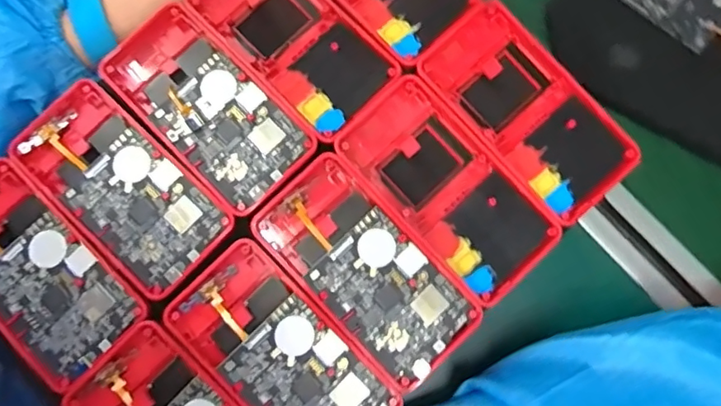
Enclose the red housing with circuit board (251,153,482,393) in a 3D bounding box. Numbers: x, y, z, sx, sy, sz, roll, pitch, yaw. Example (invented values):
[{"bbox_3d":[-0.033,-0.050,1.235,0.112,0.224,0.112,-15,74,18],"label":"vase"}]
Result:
[{"bbox_3d":[0.004,0.036,0.290,0.061,0.018,0.119,-44,79,-5],"label":"red housing with circuit board"}]

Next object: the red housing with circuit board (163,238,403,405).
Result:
[{"bbox_3d":[-0.040,0.081,0.284,0.061,0.018,0.118,-44,79,-5],"label":"red housing with circuit board"}]

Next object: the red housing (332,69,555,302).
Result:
[{"bbox_3d":[0.047,-0.007,0.304,0.061,0.022,0.119,-43,88,-8],"label":"red housing"}]

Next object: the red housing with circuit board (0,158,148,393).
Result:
[{"bbox_3d":[-0.173,0.038,0.293,0.115,0.012,0.062,43,84,11],"label":"red housing with circuit board"}]

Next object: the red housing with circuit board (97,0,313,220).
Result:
[{"bbox_3d":[-0.083,-0.052,0.307,0.061,0.010,0.117,-44,80,-10],"label":"red housing with circuit board"}]

